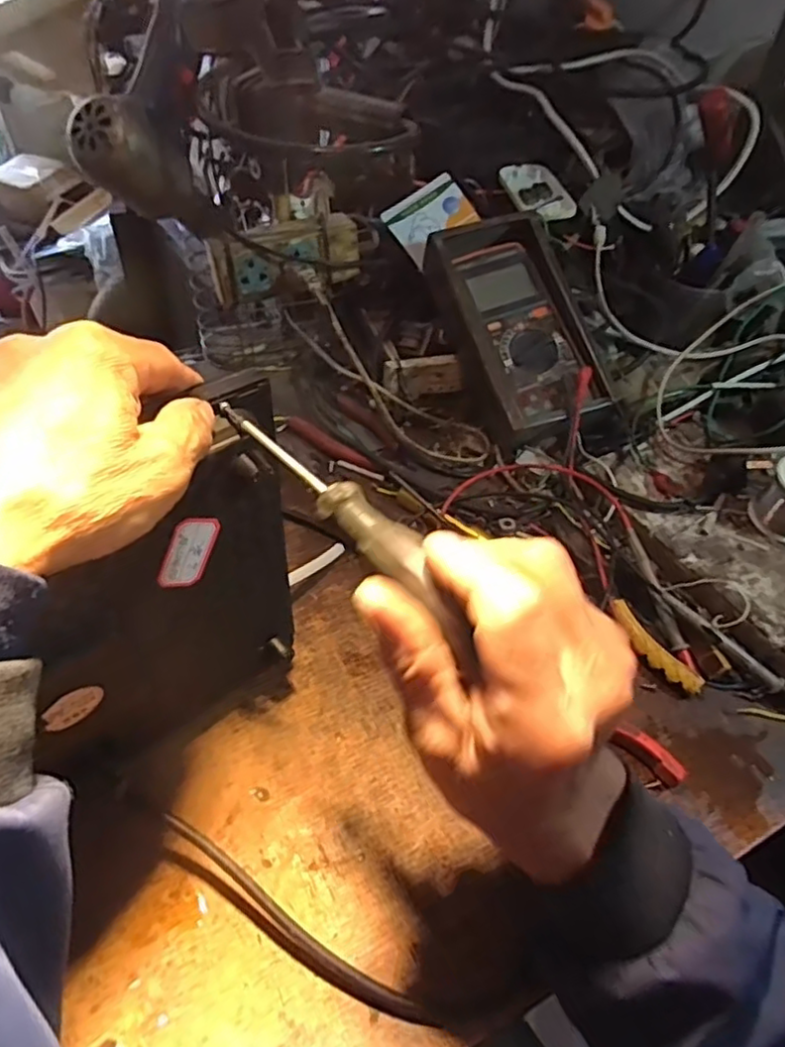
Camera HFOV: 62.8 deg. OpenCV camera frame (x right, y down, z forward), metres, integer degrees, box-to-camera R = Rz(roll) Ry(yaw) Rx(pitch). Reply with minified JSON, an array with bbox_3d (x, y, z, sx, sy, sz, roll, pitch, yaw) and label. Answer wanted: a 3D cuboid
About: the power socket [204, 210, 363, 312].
[{"bbox_3d":[-0.095,-0.241,0.585,0.136,0.058,0.031,-21,51,-21],"label":"power socket"}]

